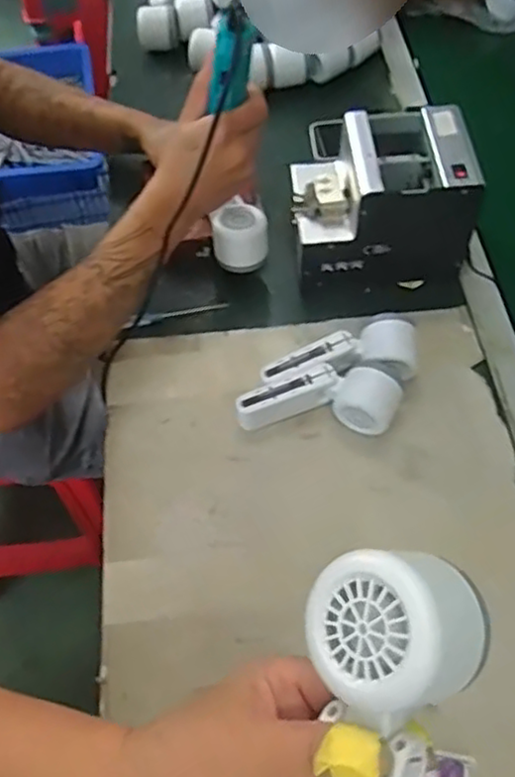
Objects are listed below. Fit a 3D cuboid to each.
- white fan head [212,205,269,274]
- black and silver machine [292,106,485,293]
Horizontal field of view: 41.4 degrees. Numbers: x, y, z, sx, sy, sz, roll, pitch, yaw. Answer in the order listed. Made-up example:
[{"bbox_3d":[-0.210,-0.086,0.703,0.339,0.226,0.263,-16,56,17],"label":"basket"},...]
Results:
[{"bbox_3d":[-0.019,-0.164,0.746,0.057,0.047,0.055,-5,58,-4],"label":"white fan head"},{"bbox_3d":[0.132,-0.204,0.754,0.175,0.155,0.125,-2,58,-2],"label":"black and silver machine"}]

